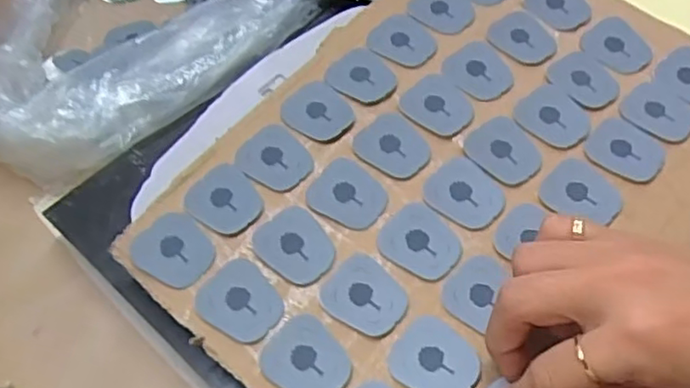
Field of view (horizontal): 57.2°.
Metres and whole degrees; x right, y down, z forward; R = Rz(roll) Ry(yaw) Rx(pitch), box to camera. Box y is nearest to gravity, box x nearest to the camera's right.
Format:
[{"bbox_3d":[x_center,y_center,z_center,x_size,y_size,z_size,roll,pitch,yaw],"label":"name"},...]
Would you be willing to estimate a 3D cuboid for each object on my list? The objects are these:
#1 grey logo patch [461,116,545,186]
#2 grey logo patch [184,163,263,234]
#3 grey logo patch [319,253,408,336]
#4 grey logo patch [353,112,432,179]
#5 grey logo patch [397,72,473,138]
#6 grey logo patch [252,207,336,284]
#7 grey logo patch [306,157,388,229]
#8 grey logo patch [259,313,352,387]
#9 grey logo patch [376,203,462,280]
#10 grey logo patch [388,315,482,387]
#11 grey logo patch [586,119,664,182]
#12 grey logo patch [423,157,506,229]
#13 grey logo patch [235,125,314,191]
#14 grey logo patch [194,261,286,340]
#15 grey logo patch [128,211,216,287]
[{"bbox_3d":[0.085,-0.024,0.338,0.033,0.004,0.039,-34,61,-17],"label":"grey logo patch"},{"bbox_3d":[-0.062,0.003,0.324,0.035,0.006,0.033,38,67,24],"label":"grey logo patch"},{"bbox_3d":[0.009,0.048,0.299,0.038,0.004,0.033,36,66,23],"label":"grey logo patch"},{"bbox_3d":[0.026,-0.026,0.340,0.038,0.004,0.035,36,66,23],"label":"grey logo patch"},{"bbox_3d":[0.052,-0.050,0.353,0.039,0.004,0.033,39,67,24],"label":"grey logo patch"},{"bbox_3d":[-0.025,0.024,0.312,0.038,0.004,0.033,37,66,24],"label":"grey logo patch"},{"bbox_3d":[0.002,-0.001,0.326,0.037,0.004,0.035,27,63,19],"label":"grey logo patch"},{"bbox_3d":[-0.018,0.076,0.286,0.033,0.004,0.039,-40,63,-20],"label":"grey logo patch"},{"bbox_3d":[0.037,0.023,0.315,0.039,0.005,0.034,31,64,21],"label":"grey logo patch"},{"bbox_3d":[0.041,0.075,0.287,0.038,0.004,0.034,26,62,19],"label":"grey logo patch"},{"bbox_3d":[0.151,-0.024,0.341,0.038,0.004,0.034,30,64,21],"label":"grey logo patch"},{"bbox_3d":[0.062,0.000,0.327,0.039,0.005,0.033,38,67,24],"label":"grey logo patch"},{"bbox_3d":[-0.036,-0.019,0.336,0.038,0.006,0.033,26,62,19],"label":"grey logo patch"},{"bbox_3d":[-0.050,0.052,0.299,0.038,0.004,0.034,36,66,24],"label":"grey logo patch"},{"bbox_3d":[-0.084,0.027,0.313,0.039,0.004,0.033,23,61,17],"label":"grey logo patch"}]

